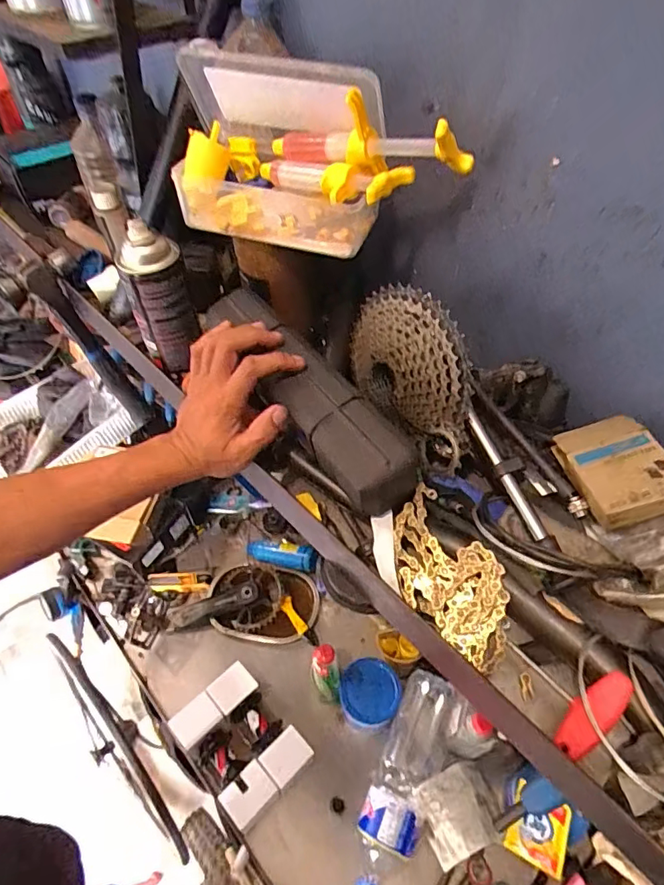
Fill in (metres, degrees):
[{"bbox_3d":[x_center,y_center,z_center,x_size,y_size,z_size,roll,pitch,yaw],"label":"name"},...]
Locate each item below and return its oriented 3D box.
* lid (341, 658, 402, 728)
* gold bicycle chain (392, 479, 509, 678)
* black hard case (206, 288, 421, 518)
[{"bbox_3d":[0.065,0.422,0.855,0.102,0.013,0.102,-9,65,20],"label":"lid"},{"bbox_3d":[0.092,0.108,0.419,0.064,0.047,0.136,-22,53,-20],"label":"gold bicycle chain"},{"bbox_3d":[-0.026,-0.047,0.478,0.070,0.072,0.268,-26,61,-23],"label":"black hard case"}]

